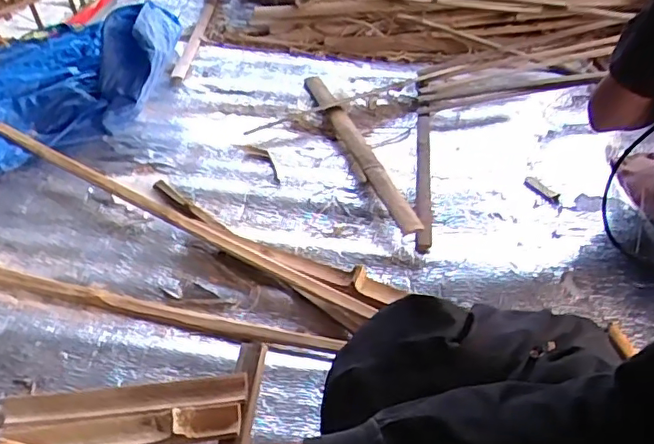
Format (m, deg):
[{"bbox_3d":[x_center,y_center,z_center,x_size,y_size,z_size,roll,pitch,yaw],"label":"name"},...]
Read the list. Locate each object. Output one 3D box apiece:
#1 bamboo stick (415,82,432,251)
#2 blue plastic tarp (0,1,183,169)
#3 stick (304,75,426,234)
[{"bbox_3d":[0.173,-0.124,1.019,0.027,0.030,0.479,6,43,3],"label":"bamboo stick"},{"bbox_3d":[-0.551,-0.306,1.090,0.468,0.176,0.429,-24,49,-27],"label":"blue plastic tarp"},{"bbox_3d":[0.052,-0.141,1.024,0.041,0.030,0.488,-12,45,-17],"label":"stick"}]

